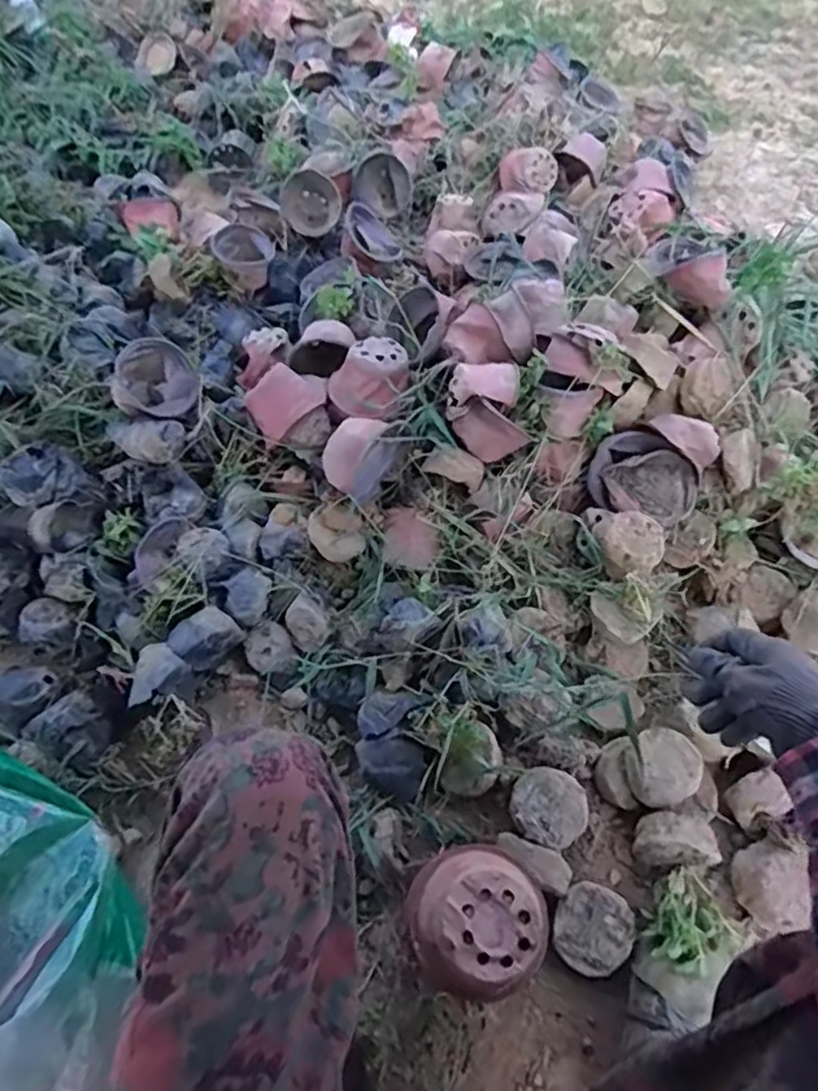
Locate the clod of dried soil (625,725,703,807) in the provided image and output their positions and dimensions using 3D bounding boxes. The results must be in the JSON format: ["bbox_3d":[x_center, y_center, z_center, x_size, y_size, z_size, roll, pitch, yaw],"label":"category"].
[{"bbox_3d":[0.261,0.229,0.673,0.070,0.047,0.073,0,59,0],"label":"clod of dried soil"}]

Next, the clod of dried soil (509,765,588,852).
[{"bbox_3d":[0.143,0.274,0.673,0.076,0.044,0.072,27,62,15],"label":"clod of dried soil"}]

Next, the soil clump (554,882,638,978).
[{"bbox_3d":[0.176,0.369,0.627,0.070,0.029,0.074,0,59,0],"label":"soil clump"}]

